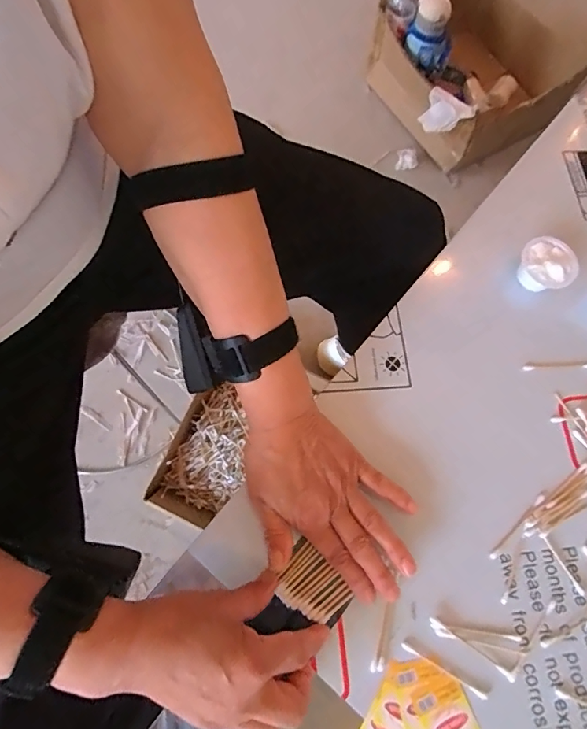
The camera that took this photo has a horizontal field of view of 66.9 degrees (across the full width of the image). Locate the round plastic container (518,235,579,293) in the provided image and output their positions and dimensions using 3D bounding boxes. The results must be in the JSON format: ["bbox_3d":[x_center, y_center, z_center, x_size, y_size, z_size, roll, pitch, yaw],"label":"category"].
[{"bbox_3d":[0.249,-0.096,0.440,0.051,0.033,0.052,1,72,-4],"label":"round plastic container"}]

